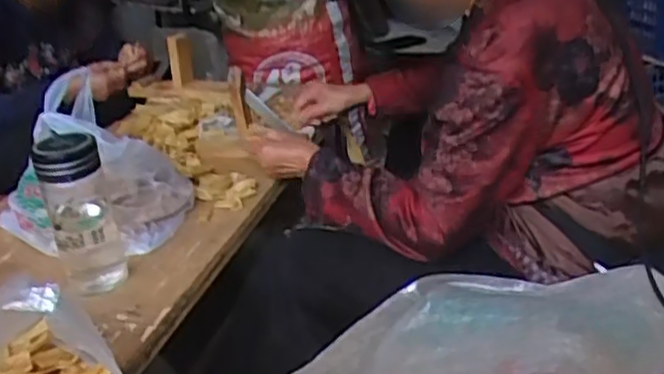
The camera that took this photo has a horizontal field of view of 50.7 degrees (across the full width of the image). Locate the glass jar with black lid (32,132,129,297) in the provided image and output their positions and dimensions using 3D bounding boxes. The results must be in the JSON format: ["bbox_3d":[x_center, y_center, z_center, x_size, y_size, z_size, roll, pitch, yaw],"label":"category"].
[{"bbox_3d":[-0.281,0.024,0.787,0.071,0.170,0.079,-12,26,-17],"label":"glass jar with black lid"}]

